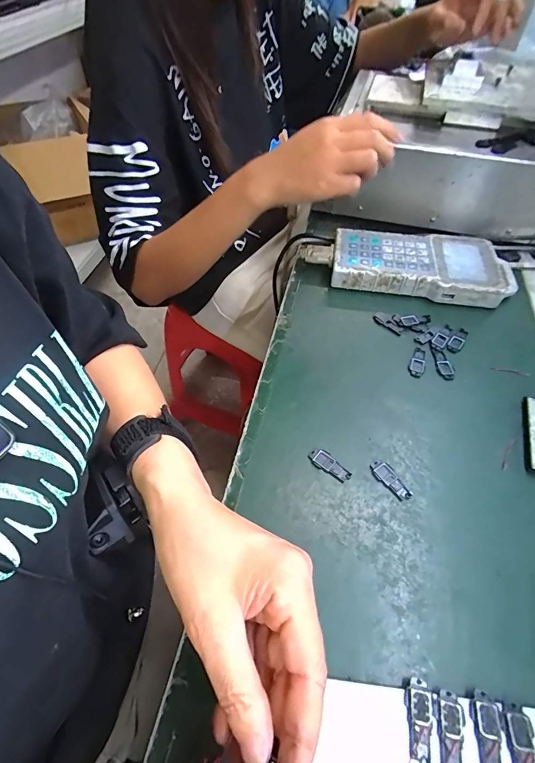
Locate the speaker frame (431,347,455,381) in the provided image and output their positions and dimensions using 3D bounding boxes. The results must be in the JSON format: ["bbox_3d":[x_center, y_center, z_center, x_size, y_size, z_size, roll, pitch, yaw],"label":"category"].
[{"bbox_3d":[0.188,-0.020,0.407,0.015,0.005,0.044,-3,53,-2],"label":"speaker frame"}]

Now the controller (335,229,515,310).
[{"bbox_3d":[0.195,-0.149,0.481,0.220,0.035,0.104,6,53,5],"label":"controller"}]

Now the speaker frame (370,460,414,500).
[{"bbox_3d":[0.108,0.084,0.328,0.016,0.004,0.040,-32,59,-22],"label":"speaker frame"}]

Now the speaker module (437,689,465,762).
[{"bbox_3d":[0.109,0.209,0.224,0.015,0.004,0.039,13,54,10],"label":"speaker module"}]

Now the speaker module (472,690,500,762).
[{"bbox_3d":[0.131,0.209,0.224,0.014,0.004,0.039,9,53,8],"label":"speaker module"}]

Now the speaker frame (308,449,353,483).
[{"bbox_3d":[0.056,0.073,0.335,0.040,0.004,0.016,30,59,21],"label":"speaker frame"}]

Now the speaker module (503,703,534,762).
[{"bbox_3d":[0.149,0.214,0.221,0.015,0.004,0.038,9,53,8],"label":"speaker module"}]

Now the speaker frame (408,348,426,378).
[{"bbox_3d":[0.162,-0.021,0.406,0.017,0.004,0.040,23,56,17],"label":"speaker frame"}]

